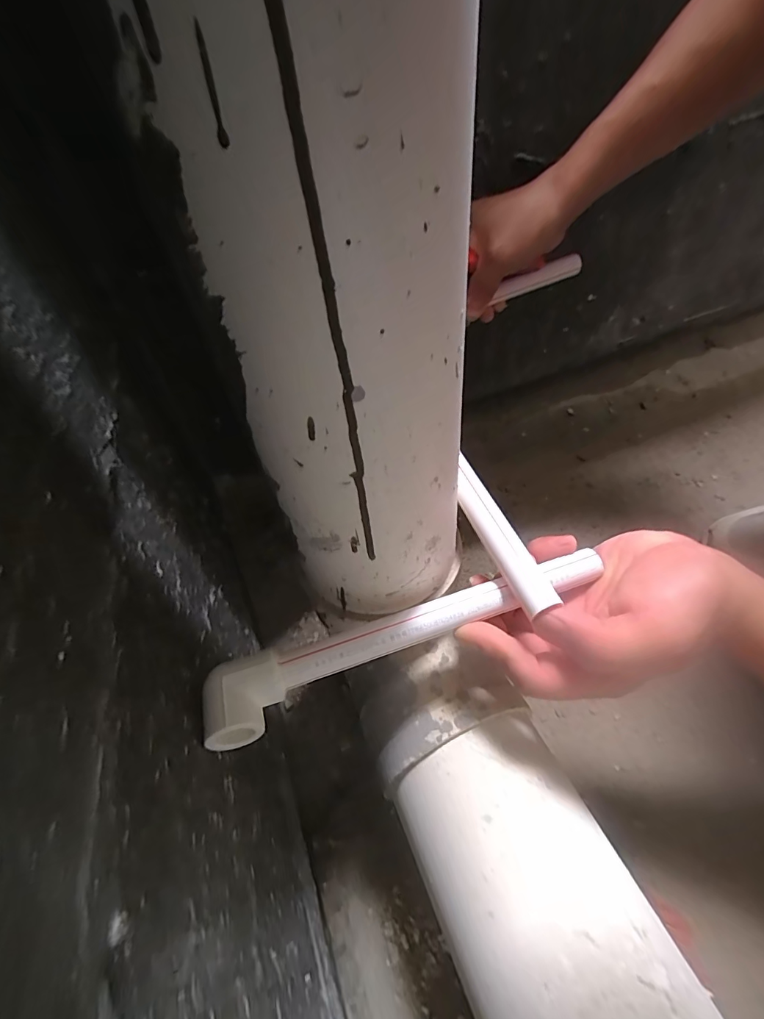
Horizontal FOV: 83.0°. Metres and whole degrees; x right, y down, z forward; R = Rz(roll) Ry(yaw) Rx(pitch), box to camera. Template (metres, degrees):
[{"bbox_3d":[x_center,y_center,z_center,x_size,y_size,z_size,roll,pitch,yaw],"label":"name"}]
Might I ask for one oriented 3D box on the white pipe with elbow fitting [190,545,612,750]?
[{"bbox_3d":[0.019,0.070,0.249,0.238,0.026,0.031,-18,48,-11],"label":"white pipe with elbow fitting"}]

